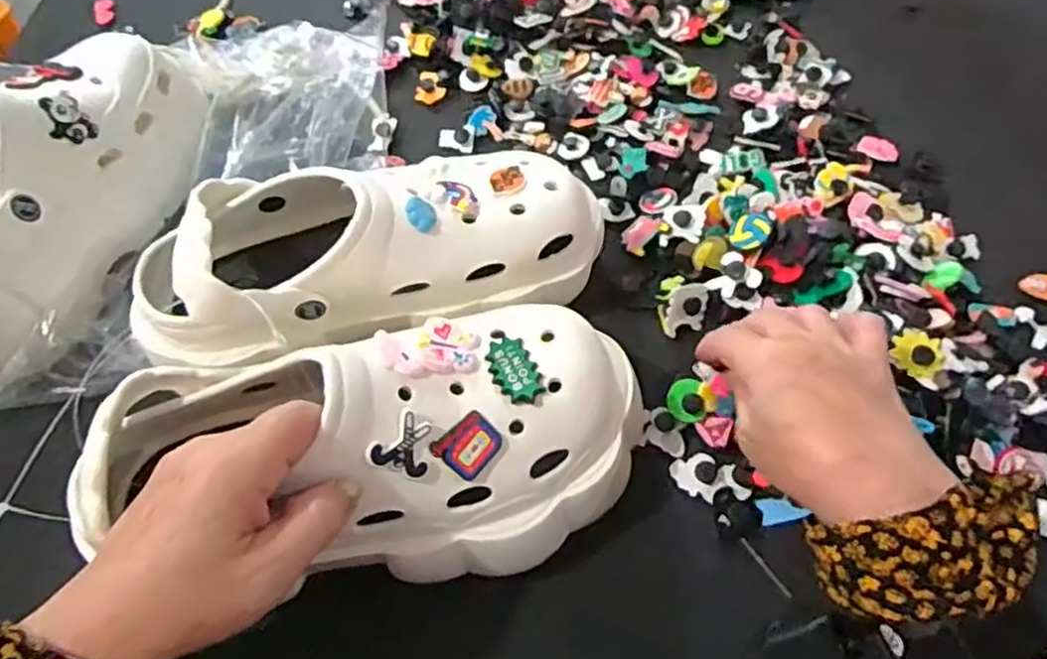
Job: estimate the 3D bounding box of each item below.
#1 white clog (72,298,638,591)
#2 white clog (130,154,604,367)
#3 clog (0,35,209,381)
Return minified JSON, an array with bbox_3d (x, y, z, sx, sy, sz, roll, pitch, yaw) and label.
[{"bbox_3d":[-0.058,0.050,0.338,0.235,0.085,0.112,1,58,-9],"label":"white clog"},{"bbox_3d":[-0.084,-0.046,0.412,0.262,0.103,0.112,-17,59,-8],"label":"white clog"},{"bbox_3d":[-0.293,-0.090,0.436,0.101,0.093,0.245,13,60,10],"label":"clog"}]

